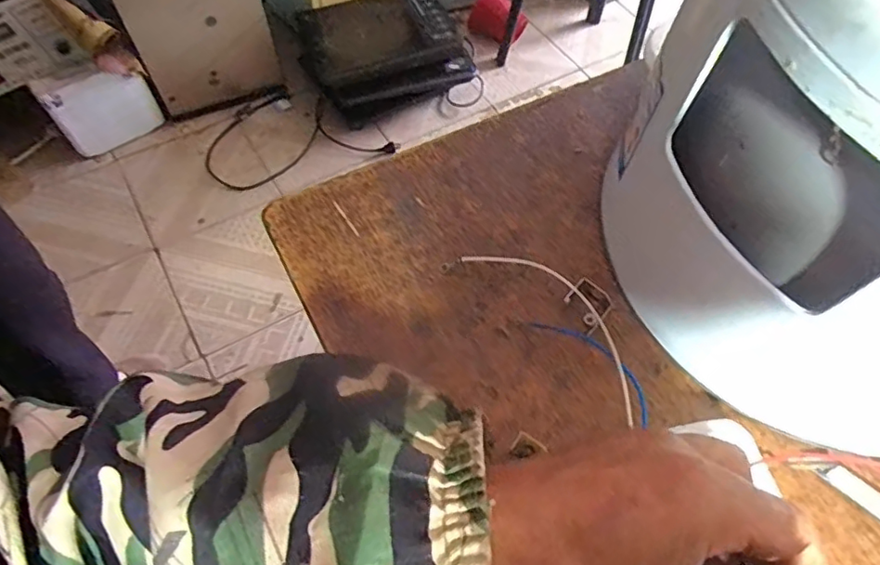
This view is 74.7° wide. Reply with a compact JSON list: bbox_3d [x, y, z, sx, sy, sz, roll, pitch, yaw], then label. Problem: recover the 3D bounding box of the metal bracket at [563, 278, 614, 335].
[{"bbox_3d":[0.084,0.012,0.324,0.023,0.013,0.027,38,66,19],"label":"metal bracket"}]

